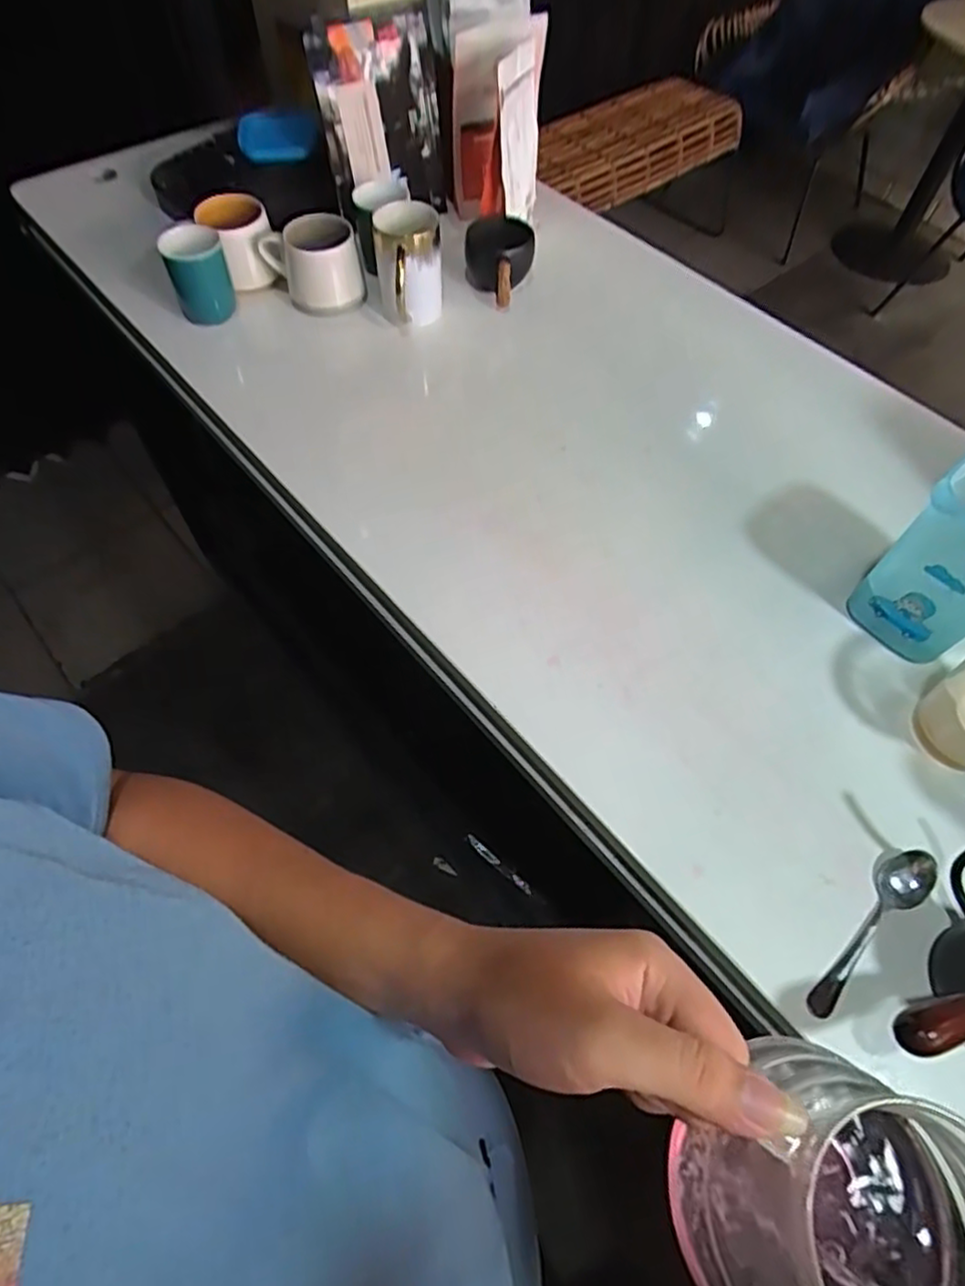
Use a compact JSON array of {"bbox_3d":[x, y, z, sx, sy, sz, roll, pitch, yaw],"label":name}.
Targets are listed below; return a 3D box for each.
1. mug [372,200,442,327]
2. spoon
[{"bbox_3d":[-0.081,-0.423,0.731,0.072,0.111,0.084,-8,60,-6],"label":"mug"},{"bbox_3d":[0.262,0.194,0.436,0.029,0.020,0.133,40,66,20],"label":"spoon"}]

